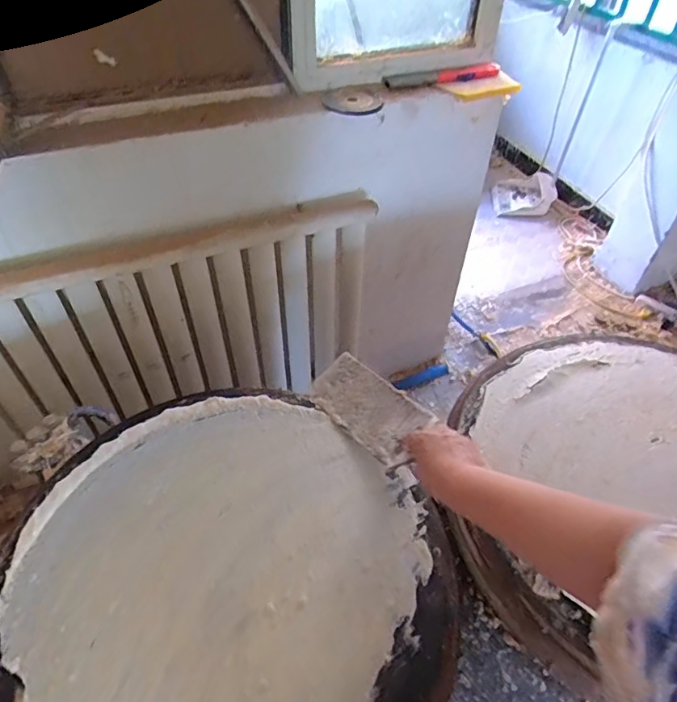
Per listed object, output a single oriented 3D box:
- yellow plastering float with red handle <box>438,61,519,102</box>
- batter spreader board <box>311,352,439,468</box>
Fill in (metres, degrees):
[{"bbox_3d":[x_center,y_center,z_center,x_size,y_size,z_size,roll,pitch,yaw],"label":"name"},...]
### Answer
[{"bbox_3d":[0.290,-0.580,1.111,0.159,0.041,0.110,-3,48,-4],"label":"yellow plastering float with red handle"},{"bbox_3d":[0.044,0.084,0.793,0.102,0.017,0.210,-47,51,-9],"label":"batter spreader board"}]

